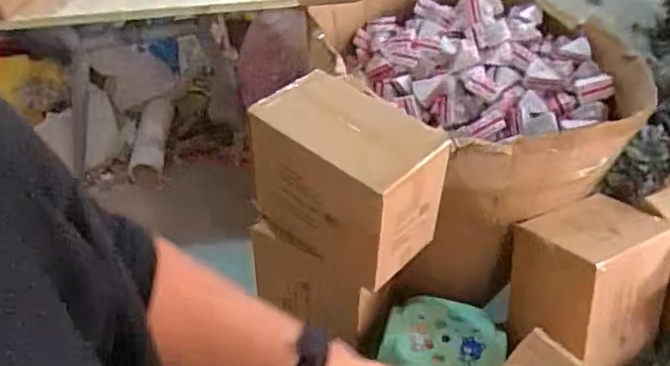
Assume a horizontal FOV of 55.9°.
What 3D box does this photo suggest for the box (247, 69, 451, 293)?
[{"bbox_3d":[0.031,-0.012,1.392,0.386,0.300,0.234,30,52,27],"label":"box"}]

